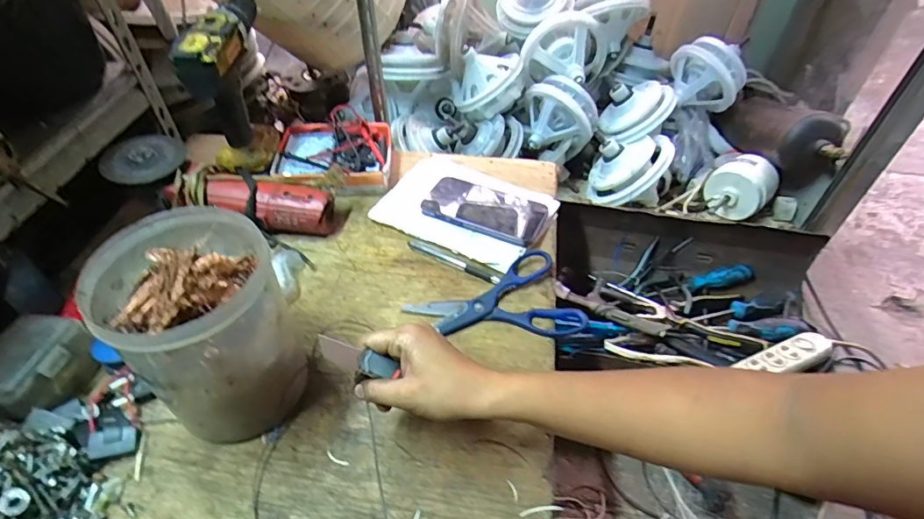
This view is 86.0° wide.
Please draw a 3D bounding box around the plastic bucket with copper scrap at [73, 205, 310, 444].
[{"bbox_3d":[-0.223,0.065,0.449,0.125,0.177,0.133,0,47,0],"label":"plastic bucket with copper scrap"}]

